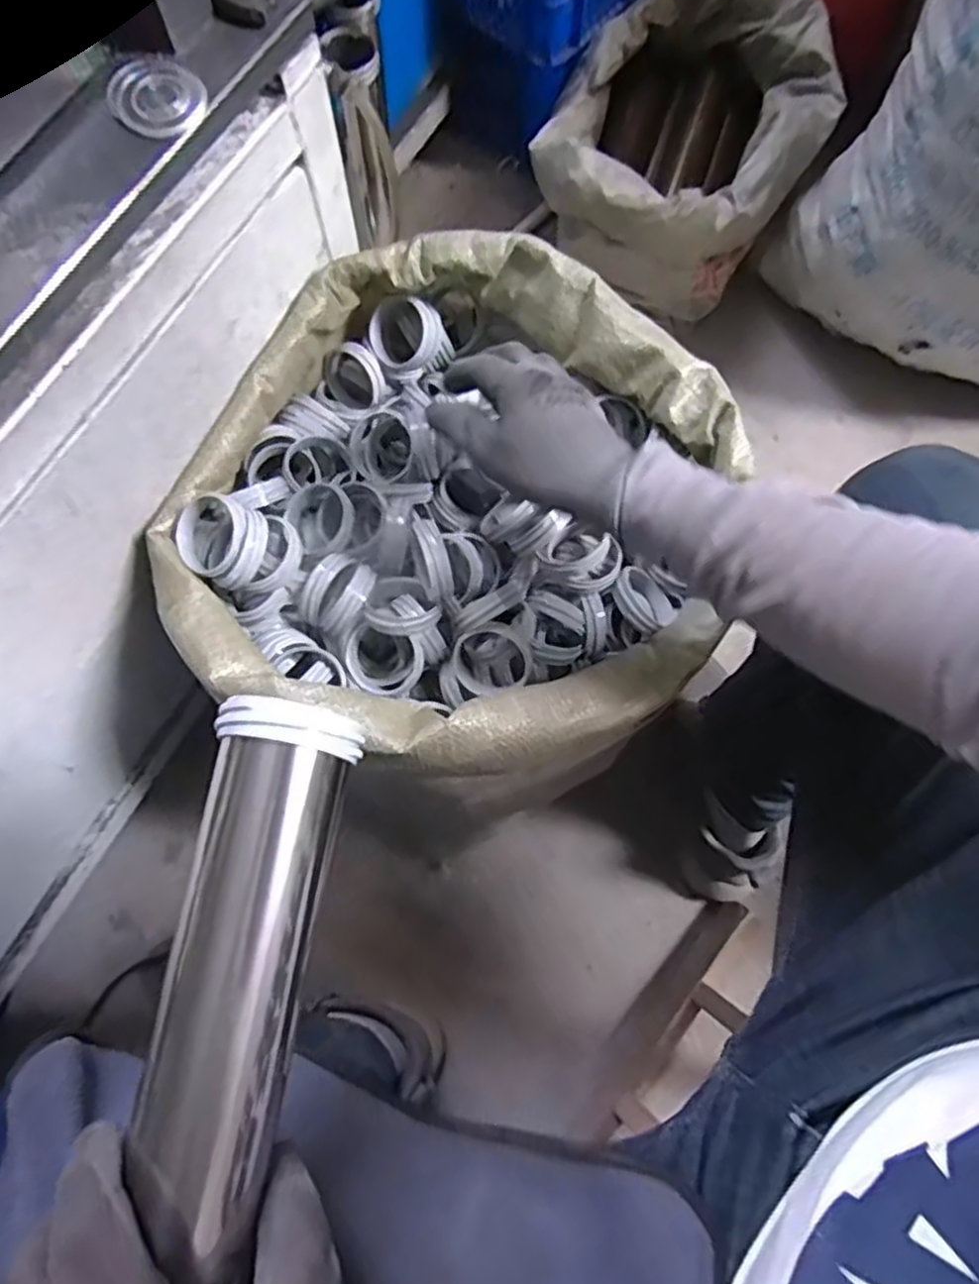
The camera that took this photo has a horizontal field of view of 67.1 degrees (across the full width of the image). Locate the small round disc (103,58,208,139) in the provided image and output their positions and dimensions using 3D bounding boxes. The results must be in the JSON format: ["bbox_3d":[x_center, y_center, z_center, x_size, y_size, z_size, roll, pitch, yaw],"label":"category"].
[{"bbox_3d":[-0.193,-0.316,0.428,0.050,0.011,0.048,0,74,-1],"label":"small round disc"}]

